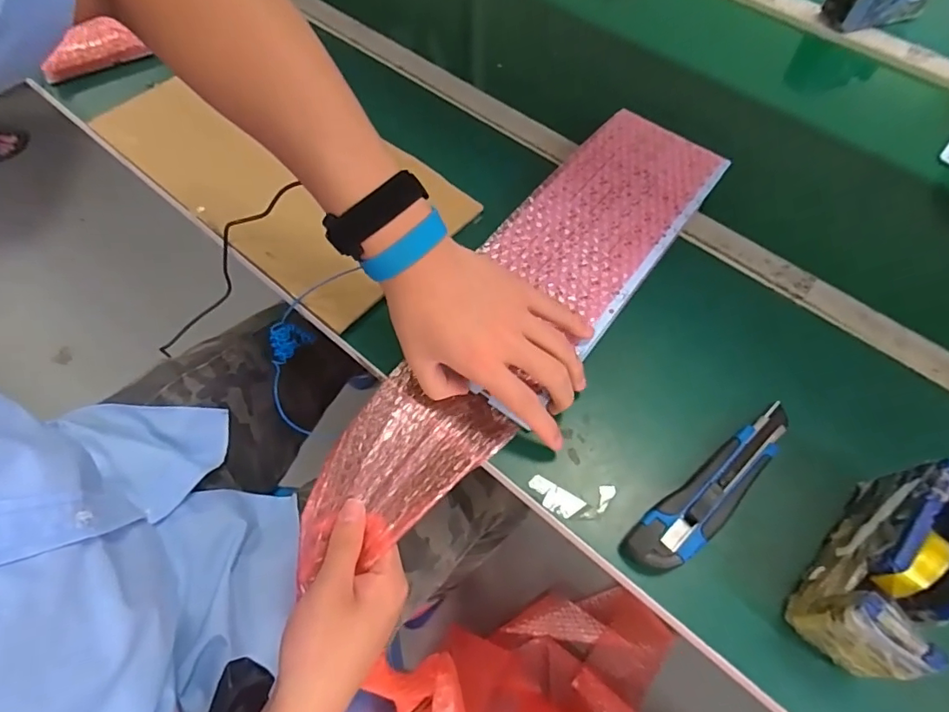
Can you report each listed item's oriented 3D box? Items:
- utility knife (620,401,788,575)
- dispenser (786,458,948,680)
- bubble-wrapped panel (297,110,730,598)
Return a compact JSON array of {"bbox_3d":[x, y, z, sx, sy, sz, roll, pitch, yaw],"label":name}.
[{"bbox_3d":[0.184,0.099,0.384,0.175,0.019,0.038,-33,67,-17],"label":"utility knife"},{"bbox_3d":[0.269,0.134,0.328,0.051,0.075,0.132,41,68,19],"label":"dispenser"},{"bbox_3d":[0.044,-0.042,0.447,0.125,0.023,0.521,36,72,17],"label":"bubble-wrapped panel"}]

